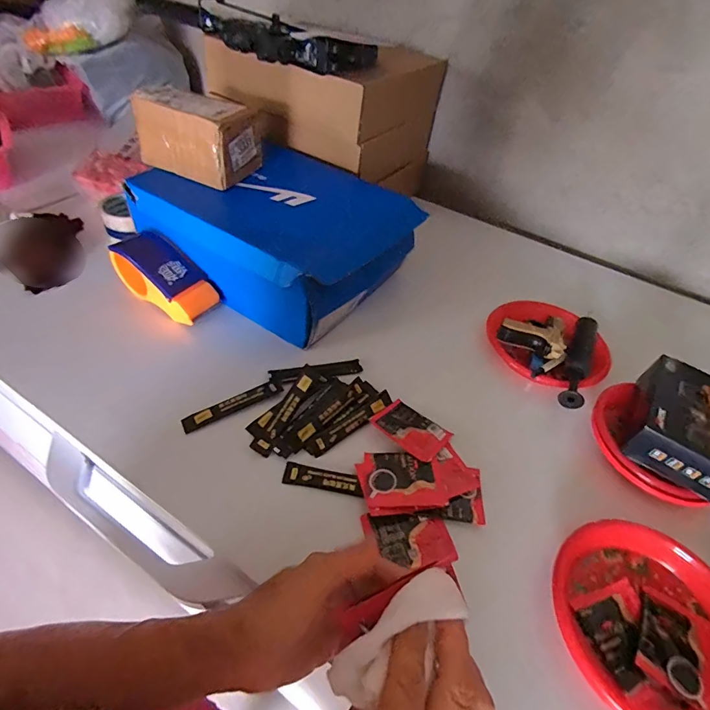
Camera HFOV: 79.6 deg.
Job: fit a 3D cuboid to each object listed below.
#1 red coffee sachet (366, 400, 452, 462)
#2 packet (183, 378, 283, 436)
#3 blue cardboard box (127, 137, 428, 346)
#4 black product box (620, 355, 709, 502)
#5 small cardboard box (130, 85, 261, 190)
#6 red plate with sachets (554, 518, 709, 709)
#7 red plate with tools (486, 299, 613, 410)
[{"bbox_3d":[0.063,0.083,0.481,0.079,0.009,0.056,33,52,23],"label":"red coffee sachet"},{"bbox_3d":[-0.140,0.057,0.490,0.114,0.012,0.022,-21,52,-24],"label":"packet"},{"bbox_3d":[-0.113,-0.187,0.633,0.356,0.113,0.262,29,50,20],"label":"blue cardboard box"},{"bbox_3d":[0.359,0.076,0.458,0.114,0.052,0.133,32,51,22],"label":"black product box"},{"bbox_3d":[-0.218,-0.313,0.608,0.143,0.099,0.114,26,49,17],"label":"small cardboard box"},{"bbox_3d":[0.251,0.227,0.363,0.150,0.023,0.158,3,46,-4],"label":"red plate with sachets"},{"bbox_3d":[0.263,-0.018,0.580,0.151,0.055,0.160,3,46,-4],"label":"red plate with tools"}]

